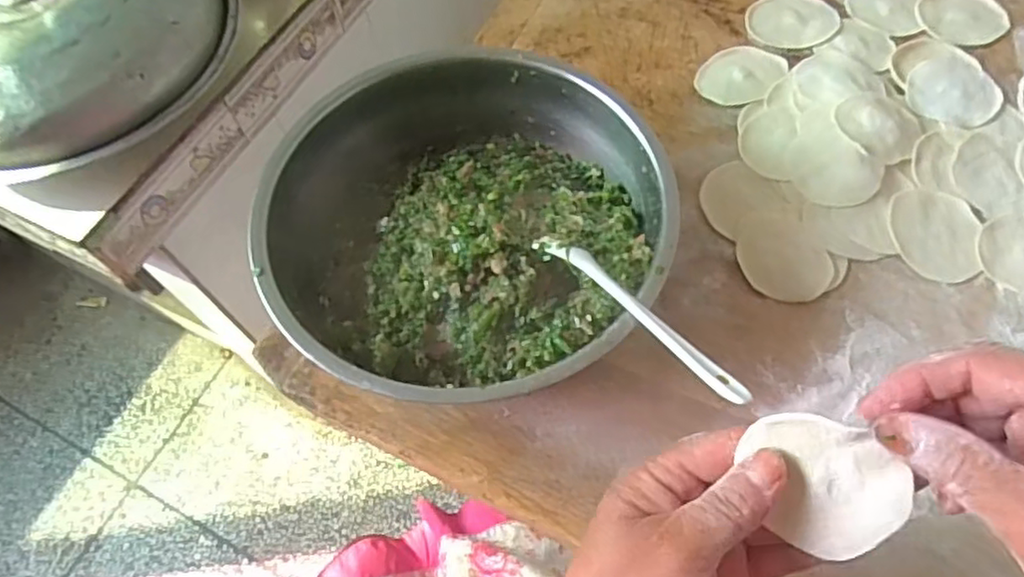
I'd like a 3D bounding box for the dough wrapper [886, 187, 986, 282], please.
[{"bbox_3d":[0.263,-0.035,0.410,0.054,0.006,0.063,13,62,11],"label":"dough wrapper"}]

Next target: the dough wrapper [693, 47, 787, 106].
[{"bbox_3d":[0.171,-0.161,0.490,0.052,0.004,0.068,38,69,22],"label":"dough wrapper"}]

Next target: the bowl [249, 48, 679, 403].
[{"bbox_3d":[-0.026,-0.032,0.384,0.218,0.088,0.215,-2,60,3],"label":"bowl"}]

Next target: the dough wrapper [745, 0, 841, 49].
[{"bbox_3d":[0.221,-0.212,0.516,0.068,0.004,0.068,-2,60,3],"label":"dough wrapper"}]

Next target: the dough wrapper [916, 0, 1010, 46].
[{"bbox_3d":[0.347,-0.209,0.506,0.065,0.004,0.065,-2,60,3],"label":"dough wrapper"}]

